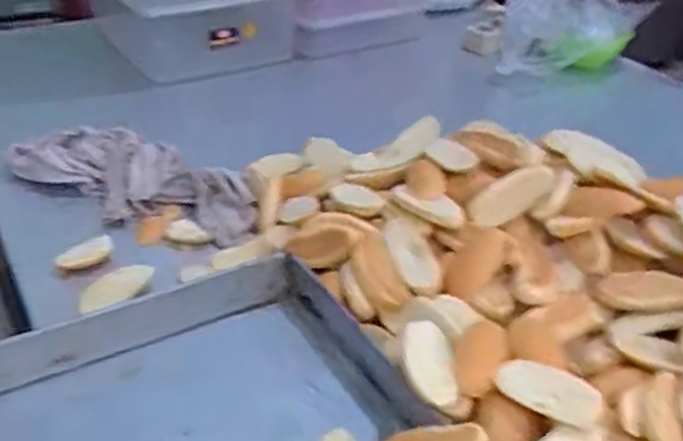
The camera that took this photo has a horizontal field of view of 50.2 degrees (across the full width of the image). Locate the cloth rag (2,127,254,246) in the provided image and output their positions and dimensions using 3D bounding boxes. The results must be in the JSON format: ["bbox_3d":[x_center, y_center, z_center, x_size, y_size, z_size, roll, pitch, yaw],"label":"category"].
[{"bbox_3d":[-0.253,-0.050,0.885,0.353,0.039,0.120,18,36,22],"label":"cloth rag"}]

